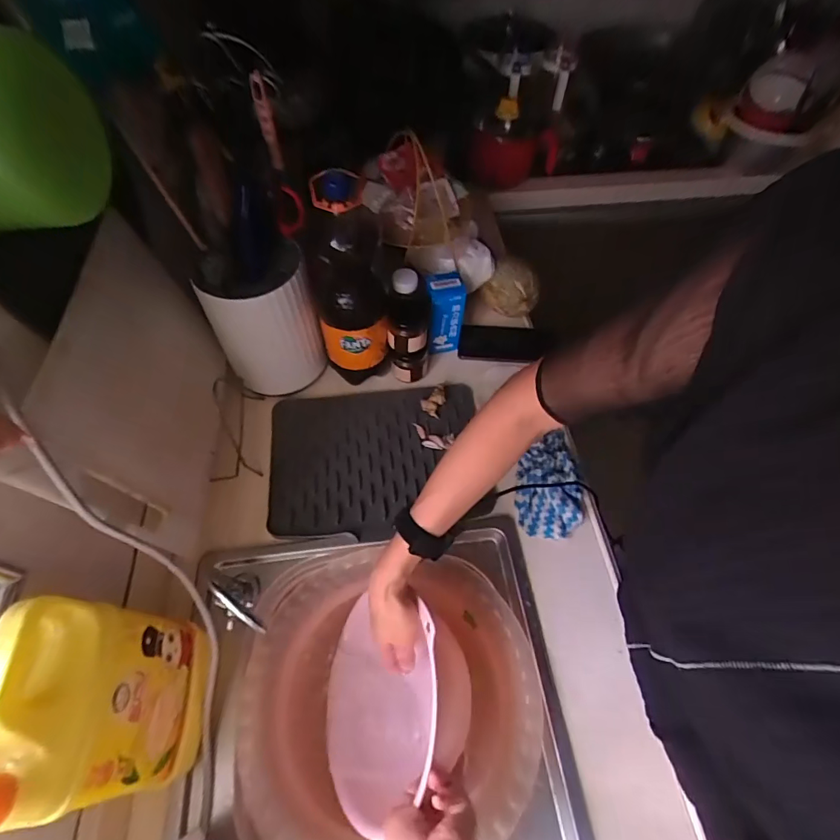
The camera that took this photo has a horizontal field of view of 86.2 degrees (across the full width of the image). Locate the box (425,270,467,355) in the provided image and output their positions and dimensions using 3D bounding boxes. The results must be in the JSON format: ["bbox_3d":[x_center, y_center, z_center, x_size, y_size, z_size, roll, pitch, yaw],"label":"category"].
[{"bbox_3d":[0.040,-0.176,0.748,0.056,0.133,0.051,-10,58,-7],"label":"box"}]

